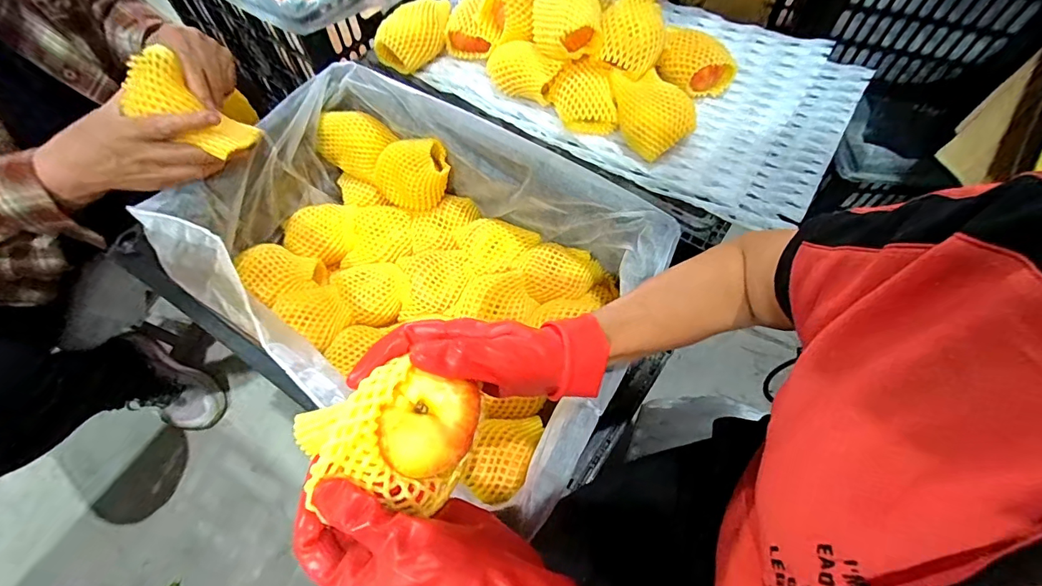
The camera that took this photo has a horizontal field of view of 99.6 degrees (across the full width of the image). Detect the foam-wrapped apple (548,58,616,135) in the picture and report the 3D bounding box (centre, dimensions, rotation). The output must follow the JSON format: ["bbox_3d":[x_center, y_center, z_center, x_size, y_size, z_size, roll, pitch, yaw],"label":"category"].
[{"bbox_3d":[0.082,-0.251,0.572,0.089,0.057,0.073,7,63,5],"label":"foam-wrapped apple"}]

